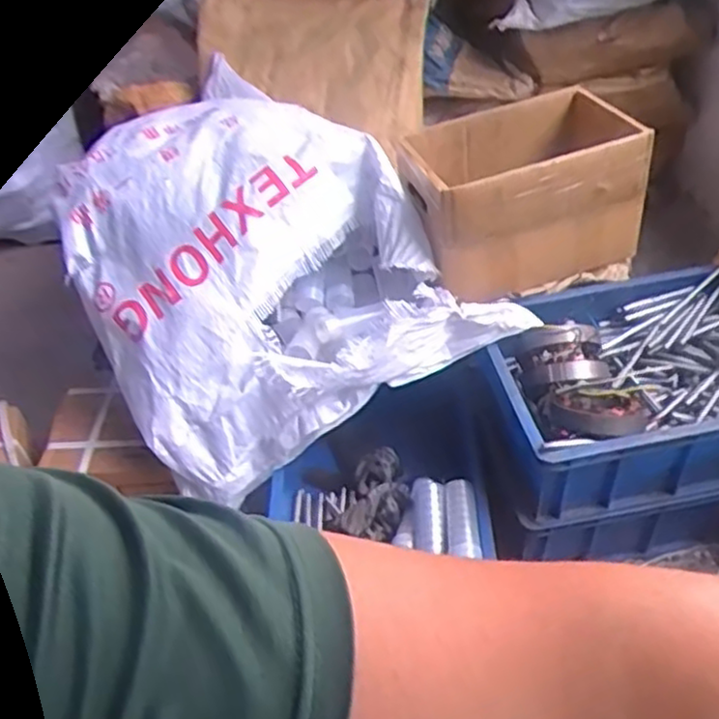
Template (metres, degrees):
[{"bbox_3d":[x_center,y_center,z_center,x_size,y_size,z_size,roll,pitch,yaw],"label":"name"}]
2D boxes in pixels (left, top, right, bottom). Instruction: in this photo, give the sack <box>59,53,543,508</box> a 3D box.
[{"bbox_3d":[-0.159,-0.138,1.075,0.467,0.265,0.629,-28,48,-22],"label":"sack"}]

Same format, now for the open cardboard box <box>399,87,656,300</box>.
[{"bbox_3d":[0.232,-0.246,1.091,0.318,0.204,0.203,-16,45,-11],"label":"open cardboard box"}]

